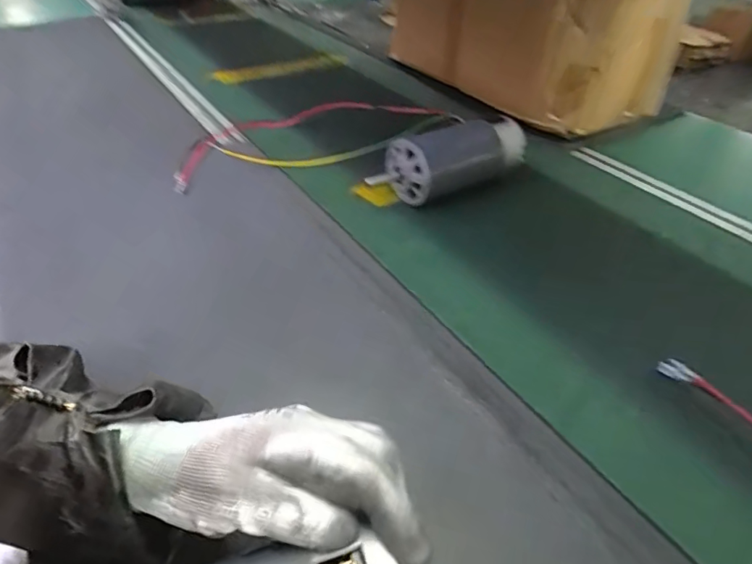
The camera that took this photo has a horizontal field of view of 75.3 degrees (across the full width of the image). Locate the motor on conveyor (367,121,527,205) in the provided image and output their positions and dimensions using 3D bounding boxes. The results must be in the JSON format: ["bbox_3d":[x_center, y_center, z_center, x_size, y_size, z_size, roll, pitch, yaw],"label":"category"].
[{"bbox_3d":[0.085,-0.155,0.630,0.219,0.075,0.081,-28,46,-24],"label":"motor on conveyor"}]

